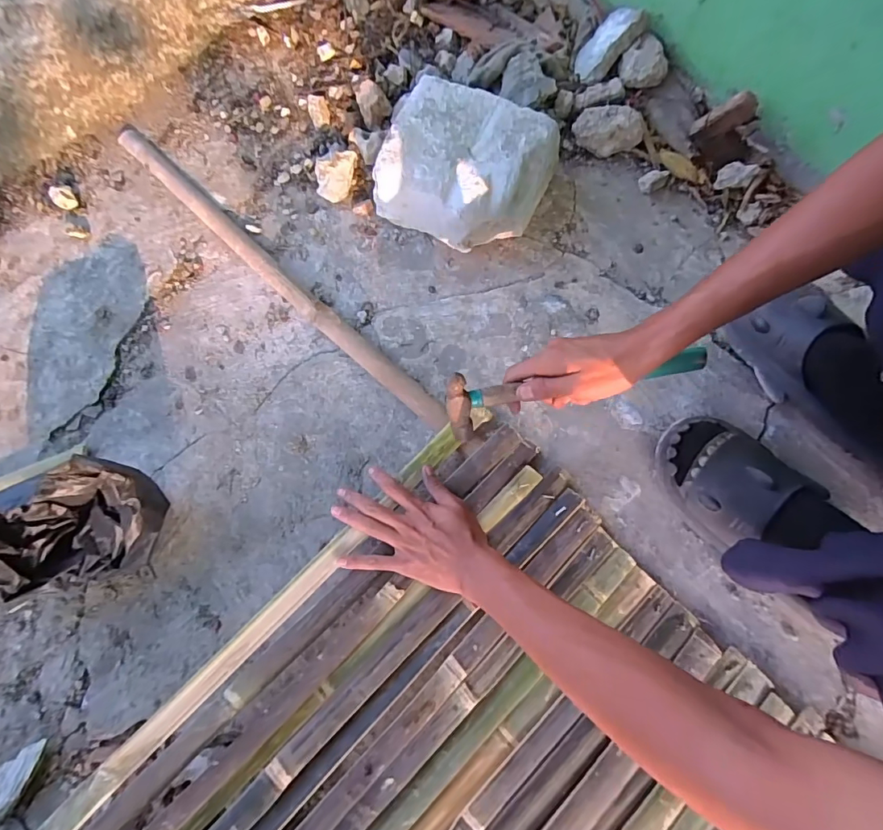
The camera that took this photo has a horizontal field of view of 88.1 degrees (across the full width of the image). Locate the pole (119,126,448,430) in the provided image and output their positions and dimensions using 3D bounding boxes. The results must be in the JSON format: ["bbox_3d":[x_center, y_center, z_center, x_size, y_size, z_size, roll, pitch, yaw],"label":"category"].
[{"bbox_3d":[-0.267,-0.233,0.683,0.732,0.028,0.039,43,78,11],"label":"pole"}]

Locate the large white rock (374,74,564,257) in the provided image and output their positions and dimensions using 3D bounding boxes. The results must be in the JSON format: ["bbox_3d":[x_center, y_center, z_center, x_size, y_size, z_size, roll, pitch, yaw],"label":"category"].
[{"bbox_3d":[0.034,-0.356,0.668,0.227,0.099,0.187,25,77,6],"label":"large white rock"}]

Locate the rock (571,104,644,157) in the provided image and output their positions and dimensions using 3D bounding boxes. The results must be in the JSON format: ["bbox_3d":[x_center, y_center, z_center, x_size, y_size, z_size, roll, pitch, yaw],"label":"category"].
[{"bbox_3d":[0.257,-0.439,0.705,0.095,0.053,0.061,-15,77,-4],"label":"rock"}]

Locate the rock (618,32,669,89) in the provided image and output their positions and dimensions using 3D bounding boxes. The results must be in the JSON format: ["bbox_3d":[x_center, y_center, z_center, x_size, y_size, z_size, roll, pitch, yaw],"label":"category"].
[{"bbox_3d":[0.309,-0.535,0.695,0.068,0.047,0.044,18,77,4],"label":"rock"}]

